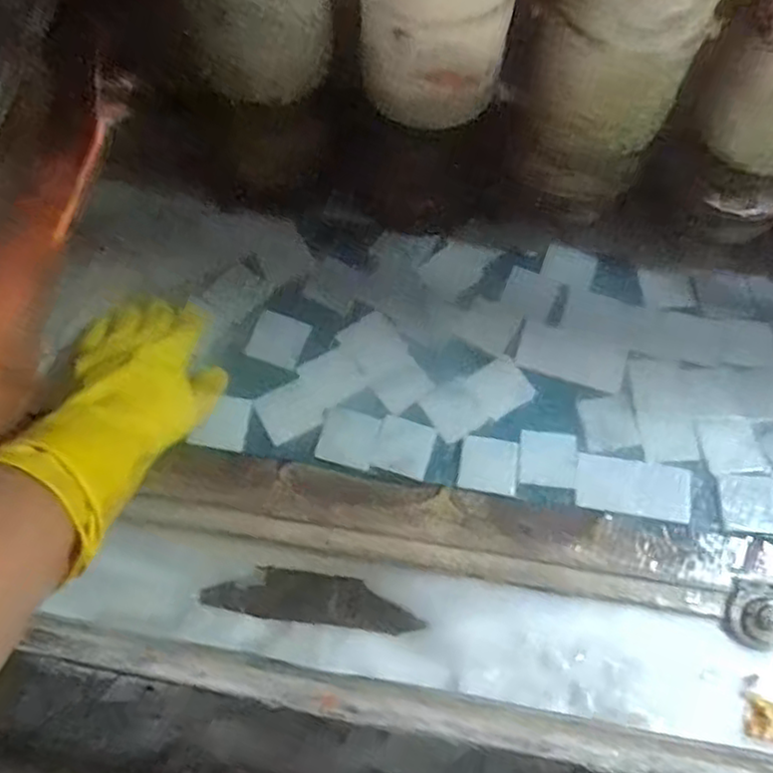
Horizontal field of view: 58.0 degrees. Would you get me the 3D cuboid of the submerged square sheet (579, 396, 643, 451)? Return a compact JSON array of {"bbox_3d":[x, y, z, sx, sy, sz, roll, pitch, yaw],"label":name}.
[{"bbox_3d":[0.192,0.031,0.596,0.045,0.010,0.048,-1,62,-2],"label":"submerged square sheet"}]

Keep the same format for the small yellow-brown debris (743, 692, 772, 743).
[{"bbox_3d":[0.288,0.249,0.517,0.038,0.004,0.030,16,63,8],"label":"small yellow-brown debris"}]

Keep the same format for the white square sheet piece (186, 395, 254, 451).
[{"bbox_3d":[-0.137,0.031,0.591,0.042,0.011,0.047,9,62,4],"label":"white square sheet piece"}]

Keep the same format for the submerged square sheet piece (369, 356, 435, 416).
[{"bbox_3d":[0.014,-0.001,0.606,0.044,0.006,0.037,-34,67,-18],"label":"submerged square sheet piece"}]

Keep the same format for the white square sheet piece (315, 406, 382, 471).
[{"bbox_3d":[-0.032,0.044,0.593,0.046,0.006,0.048,14,62,7],"label":"white square sheet piece"}]

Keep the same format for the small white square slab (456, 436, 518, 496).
[{"bbox_3d":[0.086,0.066,0.583,0.047,0.004,0.044,8,80,4],"label":"small white square slab"}]

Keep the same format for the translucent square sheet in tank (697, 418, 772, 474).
[{"bbox_3d":[0.290,0.048,0.584,0.052,0.007,0.045,-5,62,-3],"label":"translucent square sheet in tank"}]

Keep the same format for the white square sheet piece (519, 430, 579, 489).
[{"bbox_3d":[0.137,0.060,0.584,0.049,0.007,0.046,7,62,3],"label":"white square sheet piece"}]

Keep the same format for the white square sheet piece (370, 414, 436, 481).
[{"bbox_3d":[0.016,0.050,0.590,0.046,0.004,0.047,16,63,8],"label":"white square sheet piece"}]

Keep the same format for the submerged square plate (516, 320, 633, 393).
[{"bbox_3d":[0.164,-0.027,0.619,0.092,0.010,0.045,18,63,9],"label":"submerged square plate"}]

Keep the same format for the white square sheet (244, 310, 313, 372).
[{"bbox_3d":[-0.096,-0.042,0.623,0.047,0.006,0.049,16,63,8],"label":"white square sheet"}]

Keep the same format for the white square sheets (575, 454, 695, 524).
[{"bbox_3d":[0.205,0.083,0.575,0.091,0.005,0.046,9,62,4],"label":"white square sheets"}]

